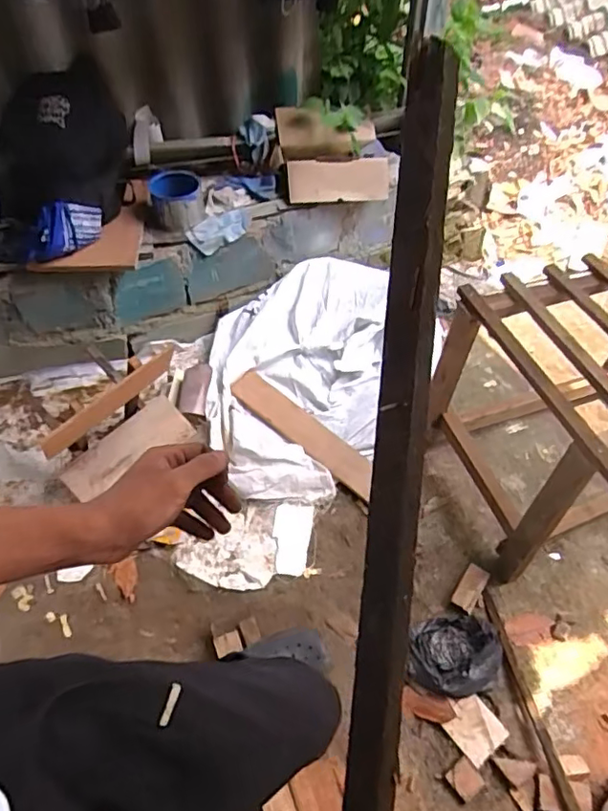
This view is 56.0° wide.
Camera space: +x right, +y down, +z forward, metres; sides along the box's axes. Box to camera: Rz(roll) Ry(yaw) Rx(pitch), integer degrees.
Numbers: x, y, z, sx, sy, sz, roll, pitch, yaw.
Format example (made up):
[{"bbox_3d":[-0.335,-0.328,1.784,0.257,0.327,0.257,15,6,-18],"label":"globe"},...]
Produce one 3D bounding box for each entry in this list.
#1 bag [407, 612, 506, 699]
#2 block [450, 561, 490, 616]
[{"bbox_3d":[0.329,0.547,1.269,0.204,0.079,0.169,-10,53,-9],"label":"bag"},{"bbox_3d":[0.403,0.442,1.384,0.059,0.036,0.117,30,57,21],"label":"block"}]

